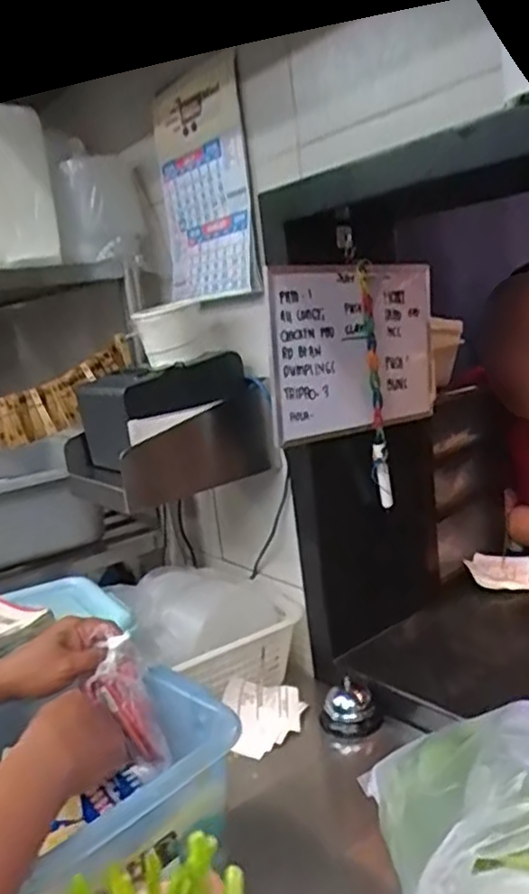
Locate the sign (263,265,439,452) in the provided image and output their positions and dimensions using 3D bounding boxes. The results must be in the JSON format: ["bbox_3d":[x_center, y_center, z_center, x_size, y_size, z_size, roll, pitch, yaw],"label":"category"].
[{"bbox_3d":[0.137,-0.134,0.956,0.310,0.220,0.018,-12,15,-36],"label":"sign"}]

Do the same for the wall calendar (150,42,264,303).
[{"bbox_3d":[-0.091,-0.367,0.993,0.038,0.308,0.211,-13,11,-39],"label":"wall calendar"}]

